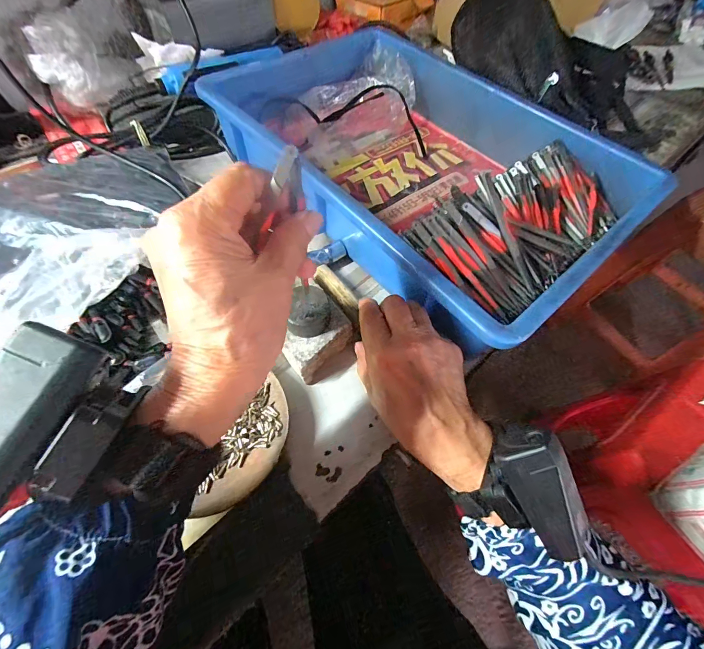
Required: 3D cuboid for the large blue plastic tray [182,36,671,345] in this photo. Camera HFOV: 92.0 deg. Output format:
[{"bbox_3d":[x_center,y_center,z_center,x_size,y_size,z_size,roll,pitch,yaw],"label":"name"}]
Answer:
[{"bbox_3d":[0.071,-0.187,0.377,0.283,0.091,0.426,-35,67,-21],"label":"large blue plastic tray"}]

